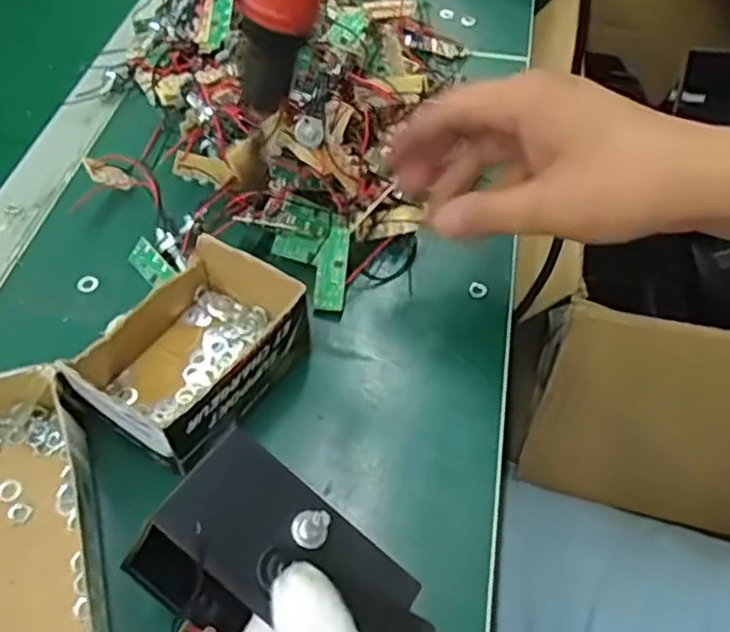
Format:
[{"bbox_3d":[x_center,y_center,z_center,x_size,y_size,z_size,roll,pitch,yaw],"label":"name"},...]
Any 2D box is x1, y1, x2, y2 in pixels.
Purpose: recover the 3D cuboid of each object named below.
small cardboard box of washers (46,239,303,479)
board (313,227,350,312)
[{"bbox_3d":[-0.089,0.018,0.352,0.092,0.048,0.111,24,56,17],"label":"small cardboard box of washers"},{"bbox_3d":[-0.020,-0.027,0.398,0.019,0.004,0.048,6,83,5],"label":"board"}]

